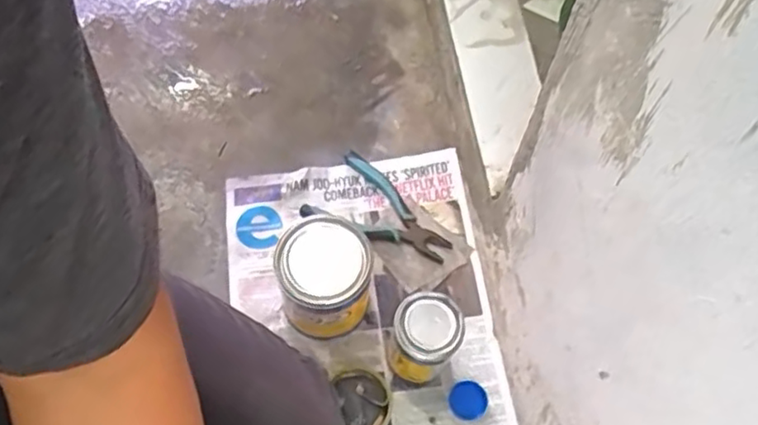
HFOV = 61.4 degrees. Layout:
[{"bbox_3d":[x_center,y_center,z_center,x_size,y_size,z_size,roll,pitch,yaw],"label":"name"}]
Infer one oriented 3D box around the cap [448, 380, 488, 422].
[{"bbox_3d":[0.105,0.221,0.750,0.043,0.013,0.043,1,64,-2],"label":"cap"}]

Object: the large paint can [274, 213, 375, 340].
[{"bbox_3d":[-0.059,0.081,0.739,0.099,0.141,0.099,1,64,-2],"label":"large paint can"}]

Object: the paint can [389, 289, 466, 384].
[{"bbox_3d":[0.051,0.141,0.704,0.069,0.144,0.071,1,64,-2],"label":"paint can"}]

